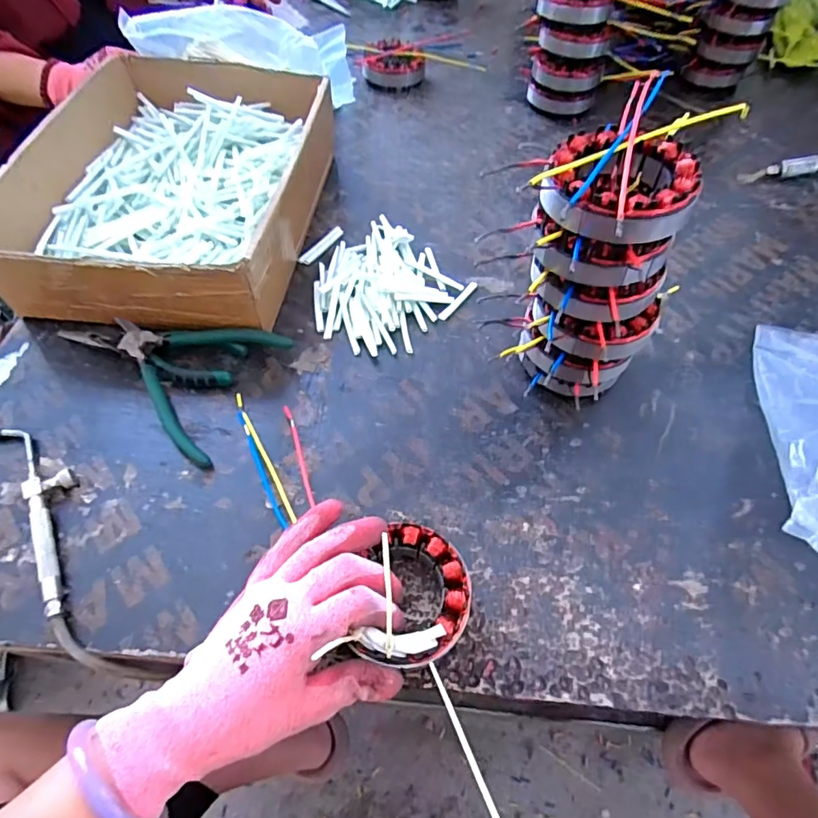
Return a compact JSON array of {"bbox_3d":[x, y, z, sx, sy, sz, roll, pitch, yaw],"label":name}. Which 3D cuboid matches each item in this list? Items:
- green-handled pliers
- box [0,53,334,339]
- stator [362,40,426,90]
[{"bbox_3d":[-0.206,-0.040,0.433,0.169,0.029,0.122,21,59,12],"label":"green-handled pliers"},{"bbox_3d":[-0.218,-0.221,0.510,0.235,0.089,0.327,7,57,3],"label":"box"},{"bbox_3d":[-0.021,-0.484,0.728,0.084,0.031,0.074,1,57,-1],"label":"stator"}]

